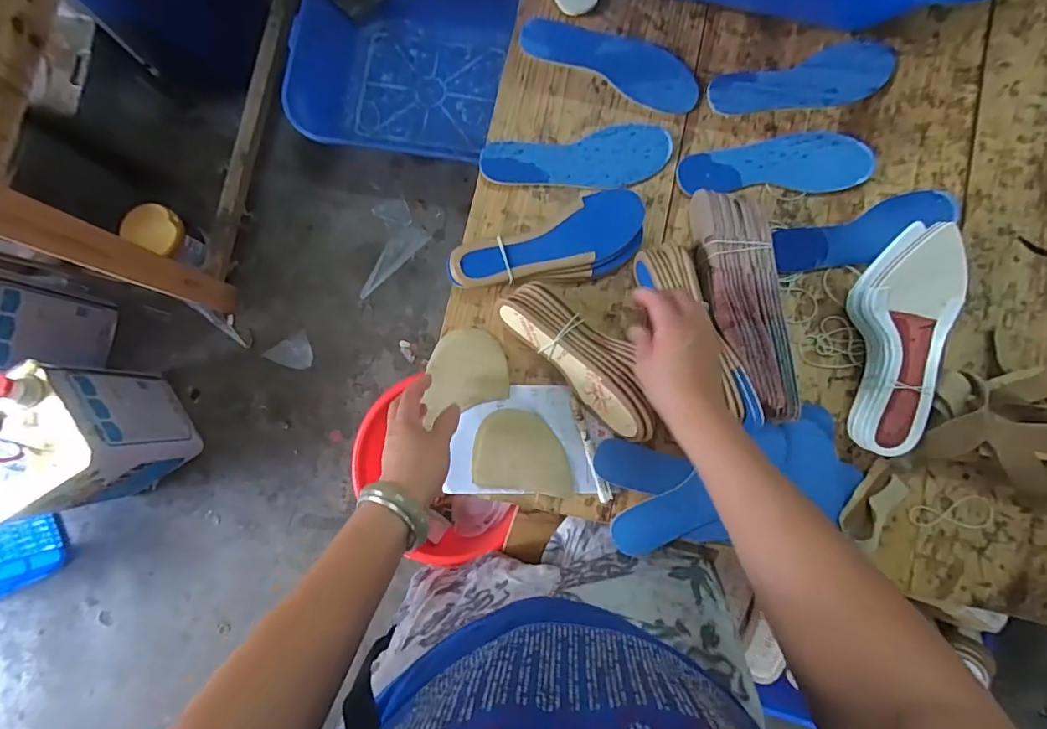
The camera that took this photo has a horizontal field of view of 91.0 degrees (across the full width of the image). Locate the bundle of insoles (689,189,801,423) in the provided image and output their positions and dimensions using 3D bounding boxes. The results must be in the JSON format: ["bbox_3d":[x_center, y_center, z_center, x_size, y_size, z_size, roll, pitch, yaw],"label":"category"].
[{"bbox_3d":[0.247,-0.068,0.583,0.071,0.089,0.260,-7,85,0],"label":"bundle of insoles"}]

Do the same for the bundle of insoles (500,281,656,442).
[{"bbox_3d":[0.070,-0.007,0.581,0.069,0.058,0.216,-44,88,-3],"label":"bundle of insoles"}]

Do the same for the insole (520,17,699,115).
[{"bbox_3d":[0.113,-0.388,0.653,0.231,0.006,0.072,24,85,2],"label":"insole"}]

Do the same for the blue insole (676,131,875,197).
[{"bbox_3d":[0.310,-0.247,0.638,0.228,0.012,0.076,-4,85,0],"label":"blue insole"}]

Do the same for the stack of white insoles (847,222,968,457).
[{"bbox_3d":[0.415,-0.024,0.561,0.082,0.100,0.243,1,102,1],"label":"stack of white insoles"}]

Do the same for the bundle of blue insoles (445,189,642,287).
[{"bbox_3d":[0.029,-0.139,0.621,0.235,0.029,0.087,-15,85,-1],"label":"bundle of blue insoles"}]

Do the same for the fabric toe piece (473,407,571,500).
[{"bbox_3d":[0.001,0.104,0.611,0.116,0.004,0.092,6,88,2],"label":"fabric toe piece"}]

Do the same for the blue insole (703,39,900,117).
[{"bbox_3d":[0.355,-0.355,0.651,0.236,0.004,0.073,-16,85,-1],"label":"blue insole"}]

